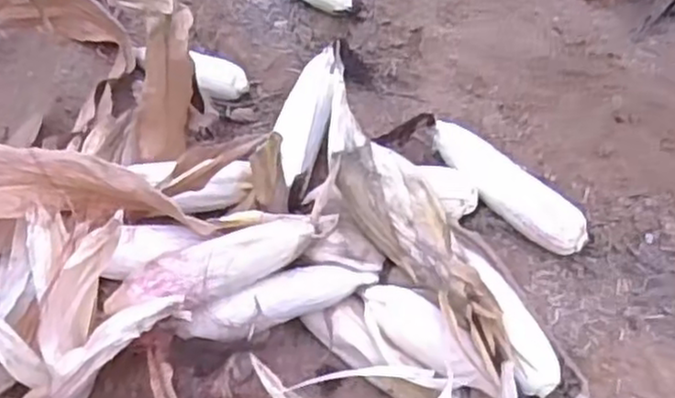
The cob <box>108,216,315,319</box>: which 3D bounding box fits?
[{"bbox_3d":[-0.128,0.072,0.729,0.217,0.052,0.060,-18,57,-12],"label":"cob"}]

